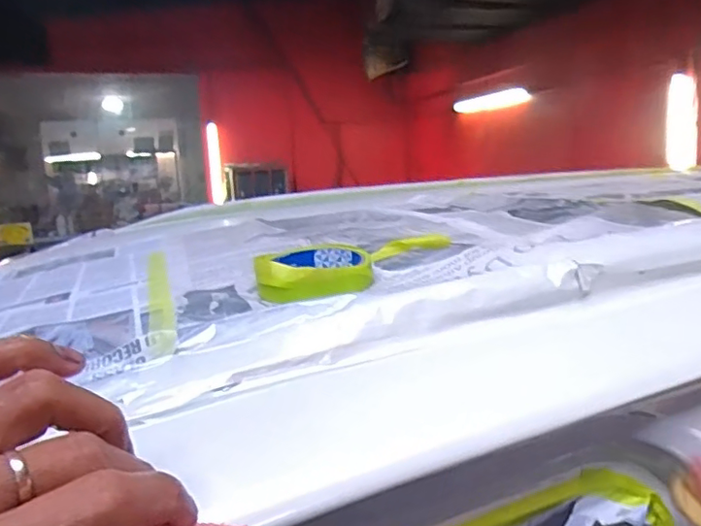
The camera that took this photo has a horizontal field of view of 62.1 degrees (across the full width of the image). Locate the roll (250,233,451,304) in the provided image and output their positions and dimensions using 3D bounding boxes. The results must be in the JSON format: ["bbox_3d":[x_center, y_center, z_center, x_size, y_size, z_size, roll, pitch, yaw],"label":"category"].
[{"bbox_3d":[-0.001,0.001,0.476,0.095,0.027,0.166,4,12,40],"label":"roll"}]

